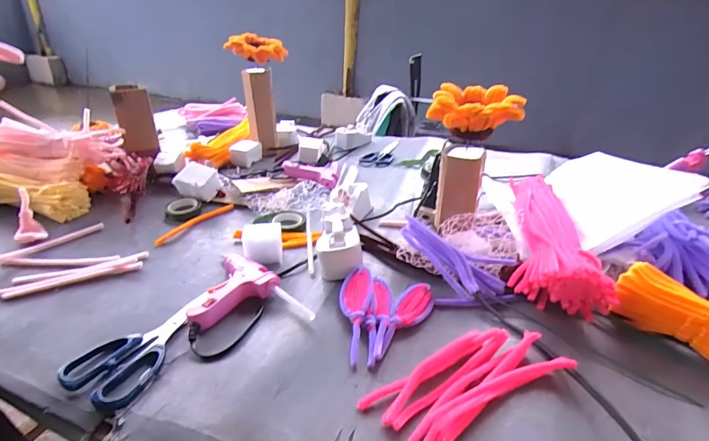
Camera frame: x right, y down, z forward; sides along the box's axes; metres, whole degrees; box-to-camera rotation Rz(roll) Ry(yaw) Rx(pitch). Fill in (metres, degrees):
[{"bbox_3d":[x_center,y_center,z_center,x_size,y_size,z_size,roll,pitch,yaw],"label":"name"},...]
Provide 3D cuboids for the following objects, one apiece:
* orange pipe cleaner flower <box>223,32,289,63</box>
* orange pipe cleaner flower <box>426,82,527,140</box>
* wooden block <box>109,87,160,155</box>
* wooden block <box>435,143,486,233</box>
[{"bbox_3d":[-0.198,-0.355,0.815,0.115,0.044,0.096,4,29,2],"label":"orange pipe cleaner flower"},{"bbox_3d":[0.149,-0.135,0.496,0.109,0.051,0.091,7,29,6],"label":"orange pipe cleaner flower"},{"bbox_3d":[-0.407,-0.188,0.736,0.055,0.114,0.072,-13,33,-28],"label":"wooden block"},{"bbox_3d":[0.147,-0.044,0.553,0.059,0.110,0.035,5,29,3],"label":"wooden block"}]

